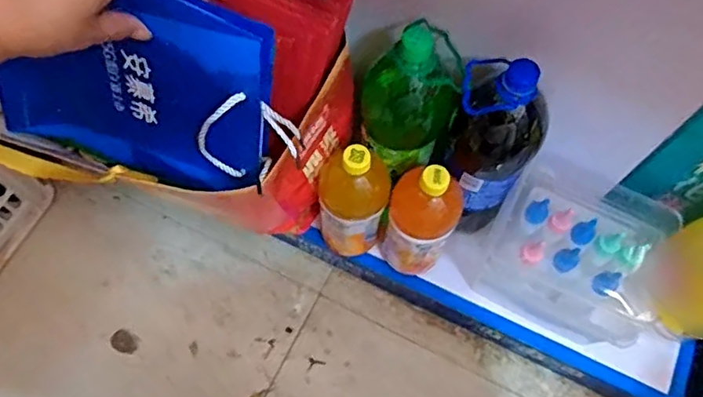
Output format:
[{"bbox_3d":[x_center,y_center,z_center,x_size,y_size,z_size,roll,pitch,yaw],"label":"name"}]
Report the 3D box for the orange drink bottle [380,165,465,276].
[{"bbox_3d":[0.084,0.028,0.681,0.078,0.212,0.072,1,67,-1],"label":"orange drink bottle"}]

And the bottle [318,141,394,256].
[{"bbox_3d":[0.003,0.005,0.684,0.080,0.205,0.067,3,67,0],"label":"bottle"}]

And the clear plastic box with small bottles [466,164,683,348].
[{"bbox_3d":[0.278,0.071,0.715,0.205,0.120,0.165,29,69,10],"label":"clear plastic box with small bottles"}]

